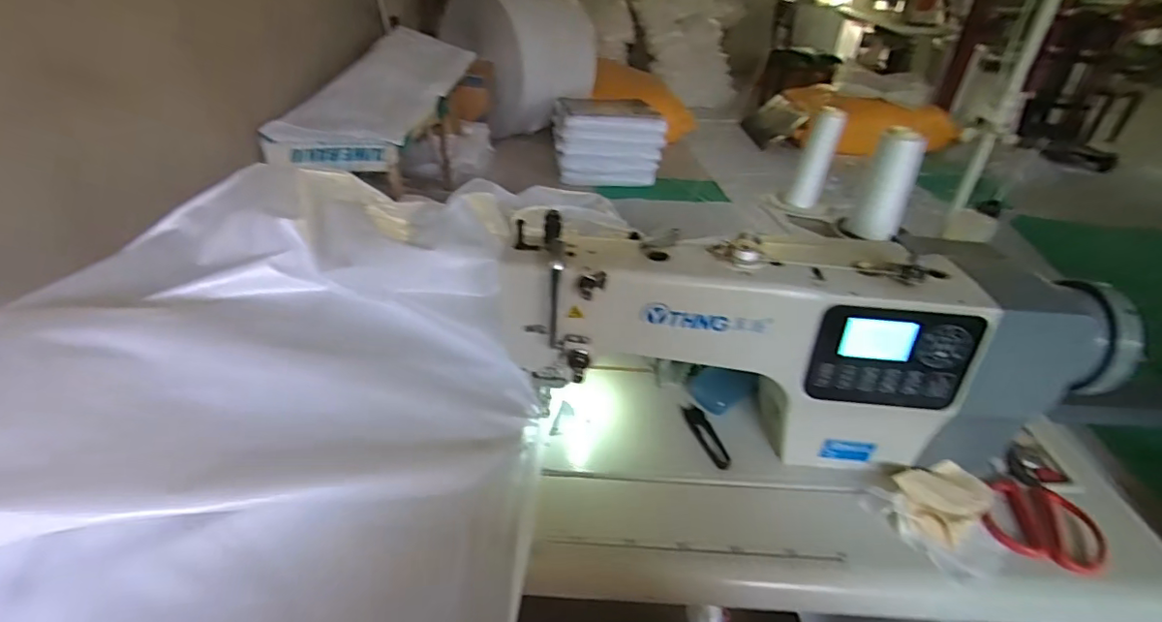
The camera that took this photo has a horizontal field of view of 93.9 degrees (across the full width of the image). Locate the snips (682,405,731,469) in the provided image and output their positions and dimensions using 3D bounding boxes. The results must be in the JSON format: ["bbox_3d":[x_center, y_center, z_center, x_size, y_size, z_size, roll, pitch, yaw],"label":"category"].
[{"bbox_3d":[0.146,0.146,0.636,0.022,0.015,0.098,-6,36,-13],"label":"snips"}]

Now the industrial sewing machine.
[{"bbox_3d":[0.221,0.036,0.587,0.593,0.226,0.141,3,35,0],"label":"industrial sewing machine"}]

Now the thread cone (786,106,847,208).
[{"bbox_3d":[0.405,-0.265,0.938,0.057,0.159,0.055,18,38,20],"label":"thread cone"}]

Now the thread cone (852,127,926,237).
[{"bbox_3d":[0.482,-0.194,0.854,0.073,0.163,0.066,18,38,20],"label":"thread cone"}]

